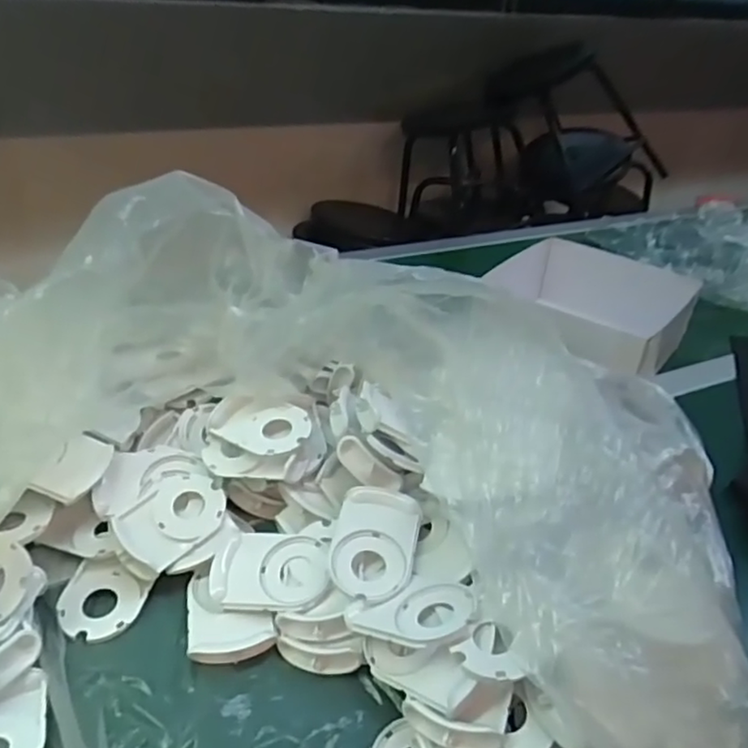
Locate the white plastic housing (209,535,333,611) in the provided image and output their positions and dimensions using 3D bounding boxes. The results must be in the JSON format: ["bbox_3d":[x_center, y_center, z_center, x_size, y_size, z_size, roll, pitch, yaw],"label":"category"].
[{"bbox_3d":[-0.072,0.137,0.444,0.083,0.018,0.055,5,34,0],"label":"white plastic housing"}]

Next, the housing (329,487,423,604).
[{"bbox_3d":[0.001,0.118,0.441,0.058,0.012,0.082,5,49,5],"label":"housing"}]

